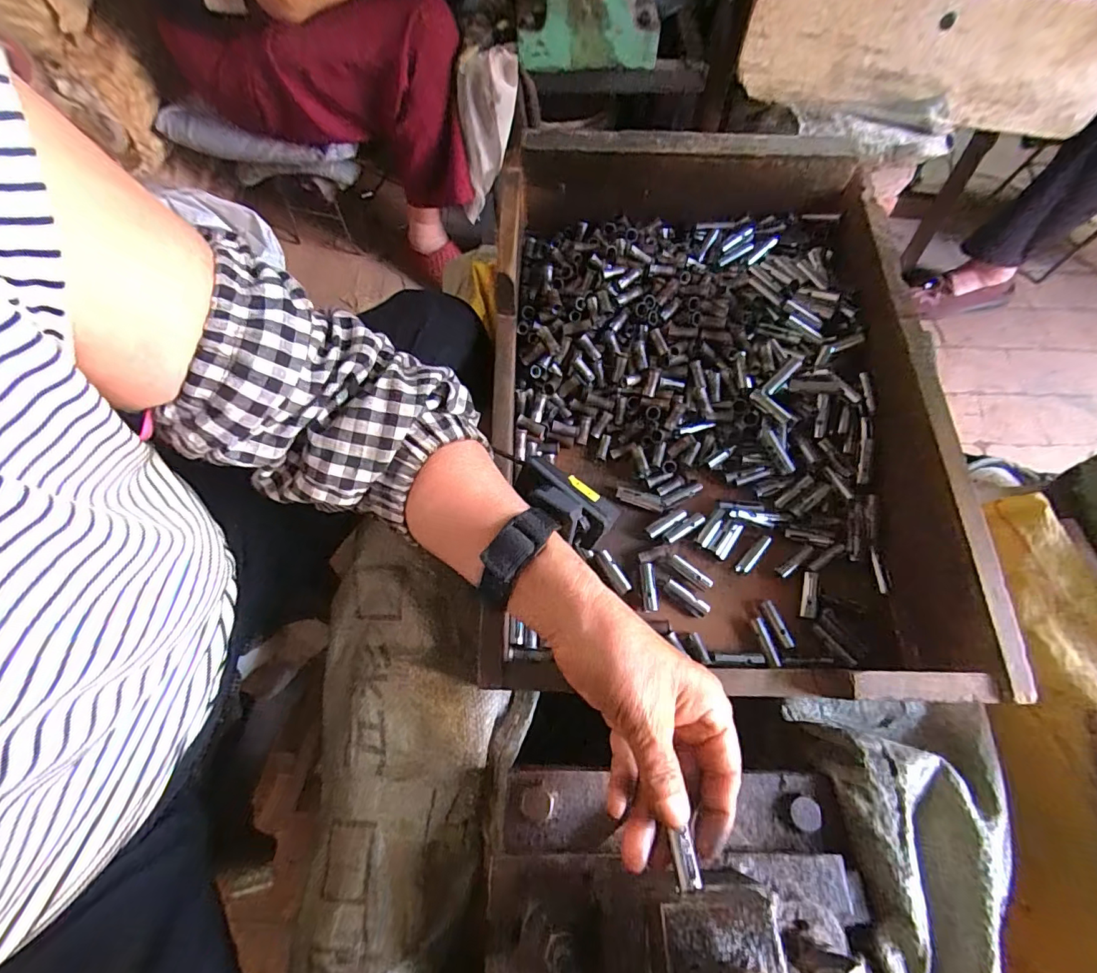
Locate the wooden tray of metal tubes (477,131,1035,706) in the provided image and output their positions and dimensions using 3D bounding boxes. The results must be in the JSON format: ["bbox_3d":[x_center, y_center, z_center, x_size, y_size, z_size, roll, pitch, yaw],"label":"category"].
[{"bbox_3d":[0.144,-0.077,0.411,0.380,0.085,0.462,1,75,0],"label":"wooden tray of metal tubes"}]

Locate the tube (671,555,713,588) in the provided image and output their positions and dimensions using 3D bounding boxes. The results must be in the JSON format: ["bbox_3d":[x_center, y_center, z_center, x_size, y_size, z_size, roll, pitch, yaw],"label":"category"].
[{"bbox_3d":[0.115,0.068,0.398,0.036,0.010,0.008,37,78,9],"label":"tube"}]

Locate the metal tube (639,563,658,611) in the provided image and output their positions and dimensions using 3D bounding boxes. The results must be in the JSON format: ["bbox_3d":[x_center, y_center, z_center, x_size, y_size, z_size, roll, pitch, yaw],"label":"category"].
[{"bbox_3d":[0.079,0.080,0.395,0.010,0.007,0.037,-2,75,0],"label":"metal tube"}]

